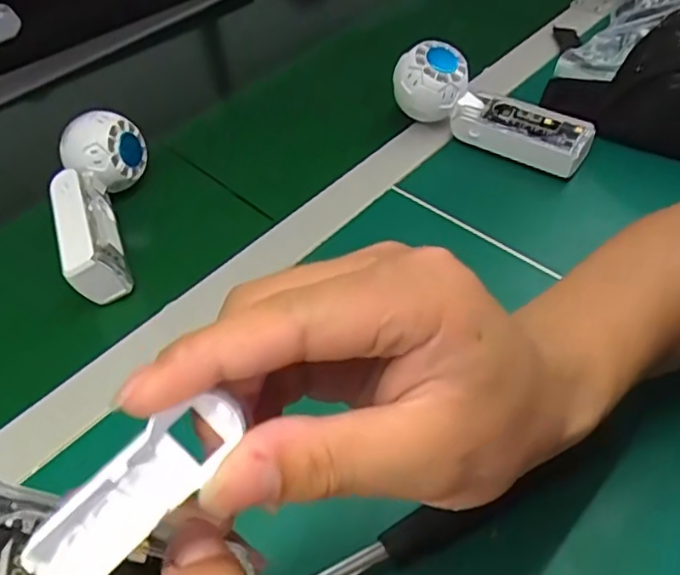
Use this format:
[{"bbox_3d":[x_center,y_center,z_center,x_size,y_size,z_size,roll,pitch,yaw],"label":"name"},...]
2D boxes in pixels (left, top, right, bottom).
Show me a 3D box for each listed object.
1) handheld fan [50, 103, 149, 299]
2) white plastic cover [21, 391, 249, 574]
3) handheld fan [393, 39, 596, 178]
[{"bbox_3d":[-0.182,-0.066,0.442,0.061,0.058,0.152,-10,50,-4],"label":"handheld fan"},{"bbox_3d":[-0.047,0.048,0.140,0.056,0.009,0.018,-43,58,-15],"label":"white plastic cover"},{"bbox_3d":[0.126,-0.151,0.503,0.177,0.051,0.053,30,57,11],"label":"handheld fan"}]

